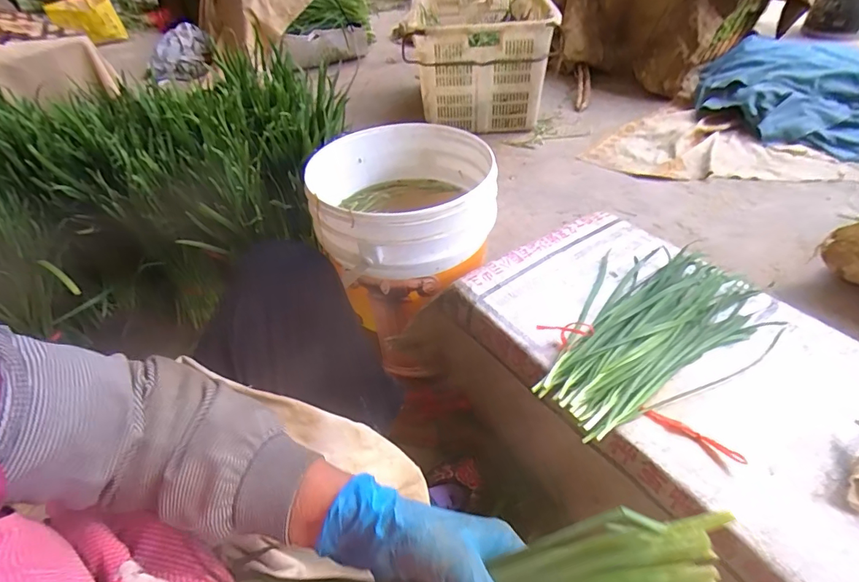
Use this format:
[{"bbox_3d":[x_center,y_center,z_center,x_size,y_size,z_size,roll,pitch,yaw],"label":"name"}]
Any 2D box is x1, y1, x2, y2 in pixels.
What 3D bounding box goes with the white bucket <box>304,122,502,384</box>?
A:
[{"bbox_3d":[-0.041,-0.155,0.732,0.288,0.116,0.293,-7,43,-2],"label":"white bucket"}]

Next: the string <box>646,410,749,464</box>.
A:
[{"bbox_3d":[0.275,0.149,0.464,0.094,0.011,0.010,28,53,30],"label":"string"}]

